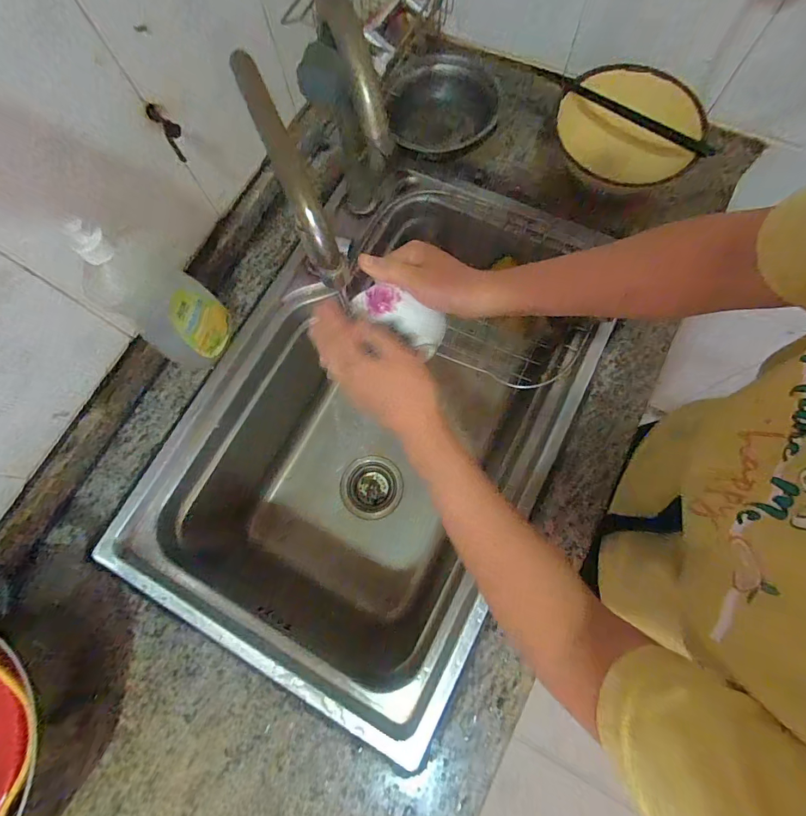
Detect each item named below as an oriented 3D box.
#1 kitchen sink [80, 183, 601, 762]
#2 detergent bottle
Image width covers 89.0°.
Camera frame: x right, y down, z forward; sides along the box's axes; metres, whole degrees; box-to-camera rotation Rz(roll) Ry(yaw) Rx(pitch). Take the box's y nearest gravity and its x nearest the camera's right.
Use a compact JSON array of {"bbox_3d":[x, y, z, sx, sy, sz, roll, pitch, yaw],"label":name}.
[{"bbox_3d":[-0.022,0.019,0.632,0.446,0.284,0.690,27,79,10],"label":"kitchen sink"},{"bbox_3d":[-0.270,-0.126,0.460,0.057,0.205,0.102,4,76,4],"label":"detergent bottle"}]

